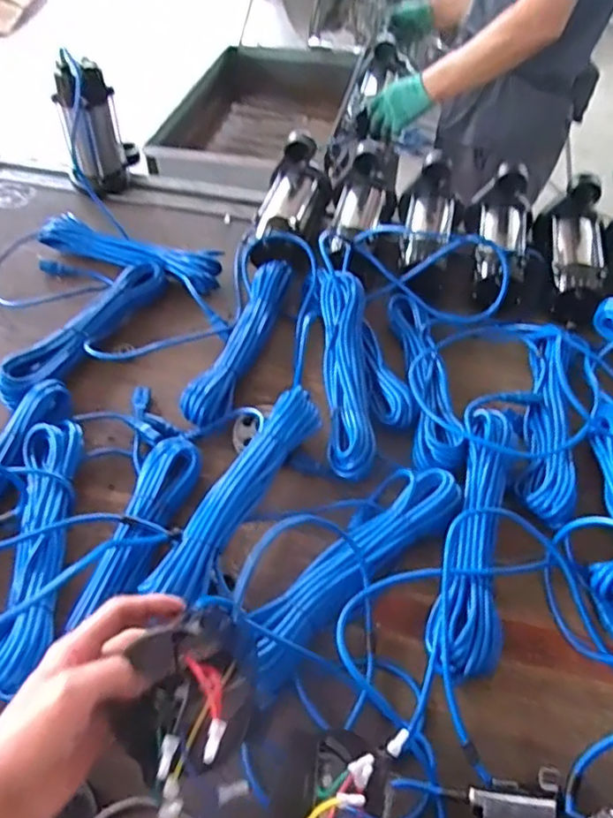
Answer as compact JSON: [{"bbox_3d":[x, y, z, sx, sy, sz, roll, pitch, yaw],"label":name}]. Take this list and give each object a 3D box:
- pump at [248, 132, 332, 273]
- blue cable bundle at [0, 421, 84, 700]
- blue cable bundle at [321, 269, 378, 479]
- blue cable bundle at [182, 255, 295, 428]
[{"bbox_3d":[-0.028,-0.352,1.157,0.123,0.132,0.262,11,63,8],"label":"pump"},{"bbox_3d":[-0.315,0.148,0.728,0.071,0.025,0.335,-5,49,-6],"label":"blue cable bundle"},{"bbox_3d":[0.057,-0.080,0.910,0.069,0.052,0.378,1,49,-1],"label":"blue cable bundle"},{"bbox_3d":[-0.103,-0.104,0.978,0.066,0.056,0.345,14,50,10],"label":"blue cable bundle"}]

